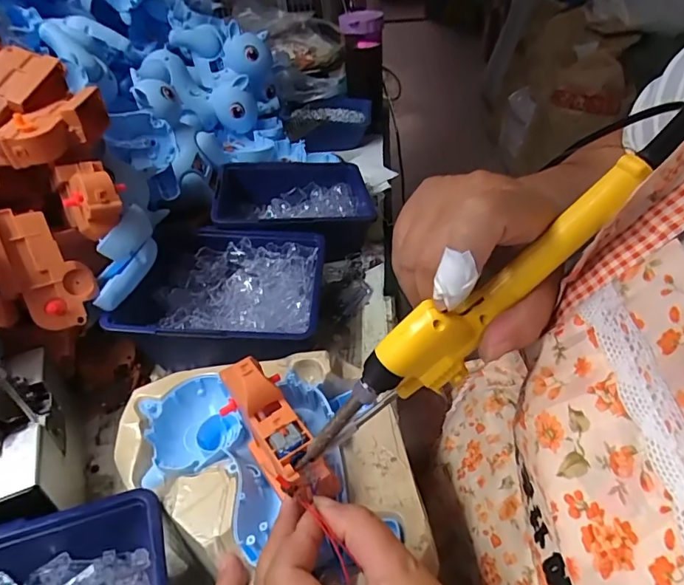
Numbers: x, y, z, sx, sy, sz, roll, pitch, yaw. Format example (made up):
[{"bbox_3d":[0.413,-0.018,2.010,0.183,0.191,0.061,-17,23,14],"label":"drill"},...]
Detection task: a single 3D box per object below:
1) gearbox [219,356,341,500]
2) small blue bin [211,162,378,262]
[{"bbox_3d":[-0.042,0.076,0.266,0.032,0.025,0.094,-27,62,-25],"label":"gearbox"},{"bbox_3d":[-0.053,-0.092,0.532,0.173,0.069,0.148,-5,39,-1],"label":"small blue bin"}]

